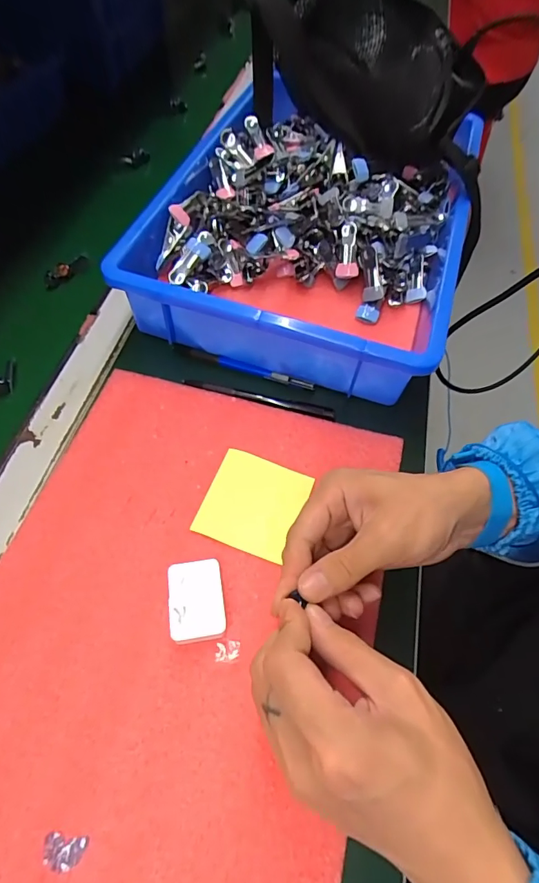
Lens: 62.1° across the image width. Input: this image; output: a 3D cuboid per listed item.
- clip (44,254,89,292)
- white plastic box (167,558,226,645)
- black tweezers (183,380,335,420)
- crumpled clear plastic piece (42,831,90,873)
[{"bbox_3d":[-0.221,-0.187,0.487,0.013,0.017,0.059,26,61,12],"label":"clip"},{"bbox_3d":[-0.049,0.107,0.302,0.035,0.020,0.053,-8,60,-7],"label":"white plastic box"},{"bbox_3d":[-0.009,-0.040,0.410,0.139,0.006,0.014,13,59,5],"label":"black tweezers"},{"bbox_3d":[-0.110,0.219,0.238,0.022,0.004,0.015,7,59,1],"label":"crumpled clear plastic piece"}]

